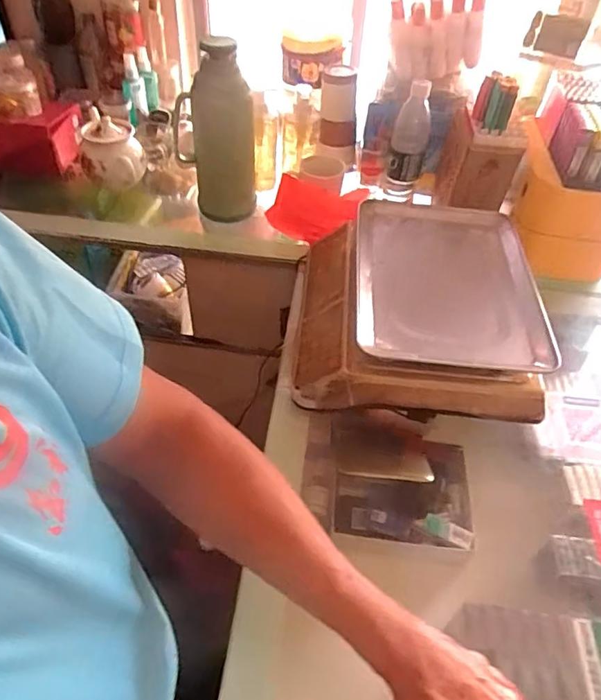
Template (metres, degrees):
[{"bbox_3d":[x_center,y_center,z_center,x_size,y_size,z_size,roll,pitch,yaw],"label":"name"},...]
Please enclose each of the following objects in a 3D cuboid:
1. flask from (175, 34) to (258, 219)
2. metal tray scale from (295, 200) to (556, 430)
[{"bbox_3d":[-0.142,-0.360,0.892,0.122,0.279,0.115,-6,48,-9],"label":"flask"},{"bbox_3d":[0.158,-0.069,0.738,0.327,0.127,0.340,9,48,5],"label":"metal tray scale"}]

